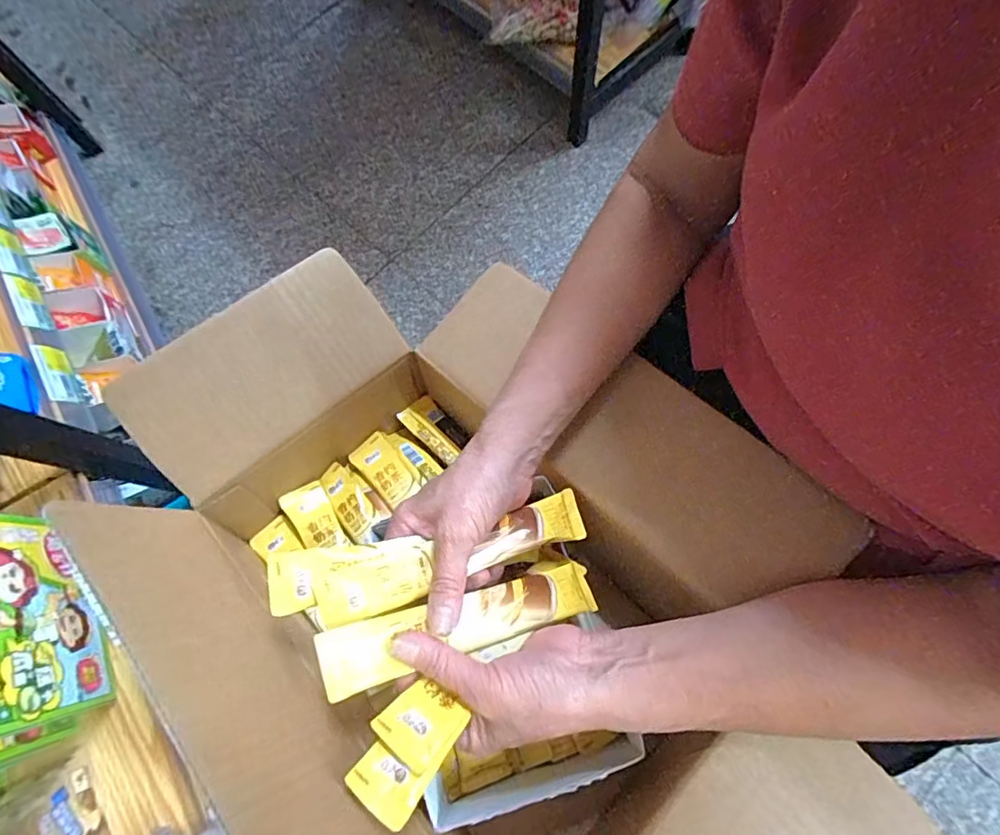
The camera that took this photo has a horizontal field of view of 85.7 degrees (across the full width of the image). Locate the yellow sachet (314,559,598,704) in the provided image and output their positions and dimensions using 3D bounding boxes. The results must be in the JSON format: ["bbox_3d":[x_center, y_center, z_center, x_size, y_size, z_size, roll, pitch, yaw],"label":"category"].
[{"bbox_3d":[-0.017,0.125,0.333,0.179,0.009,0.035,-7,65,-27],"label":"yellow sachet"}]

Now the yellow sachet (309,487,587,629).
[{"bbox_3d":[-0.025,0.085,0.346,0.178,0.009,0.037,-13,66,-22],"label":"yellow sachet"}]

